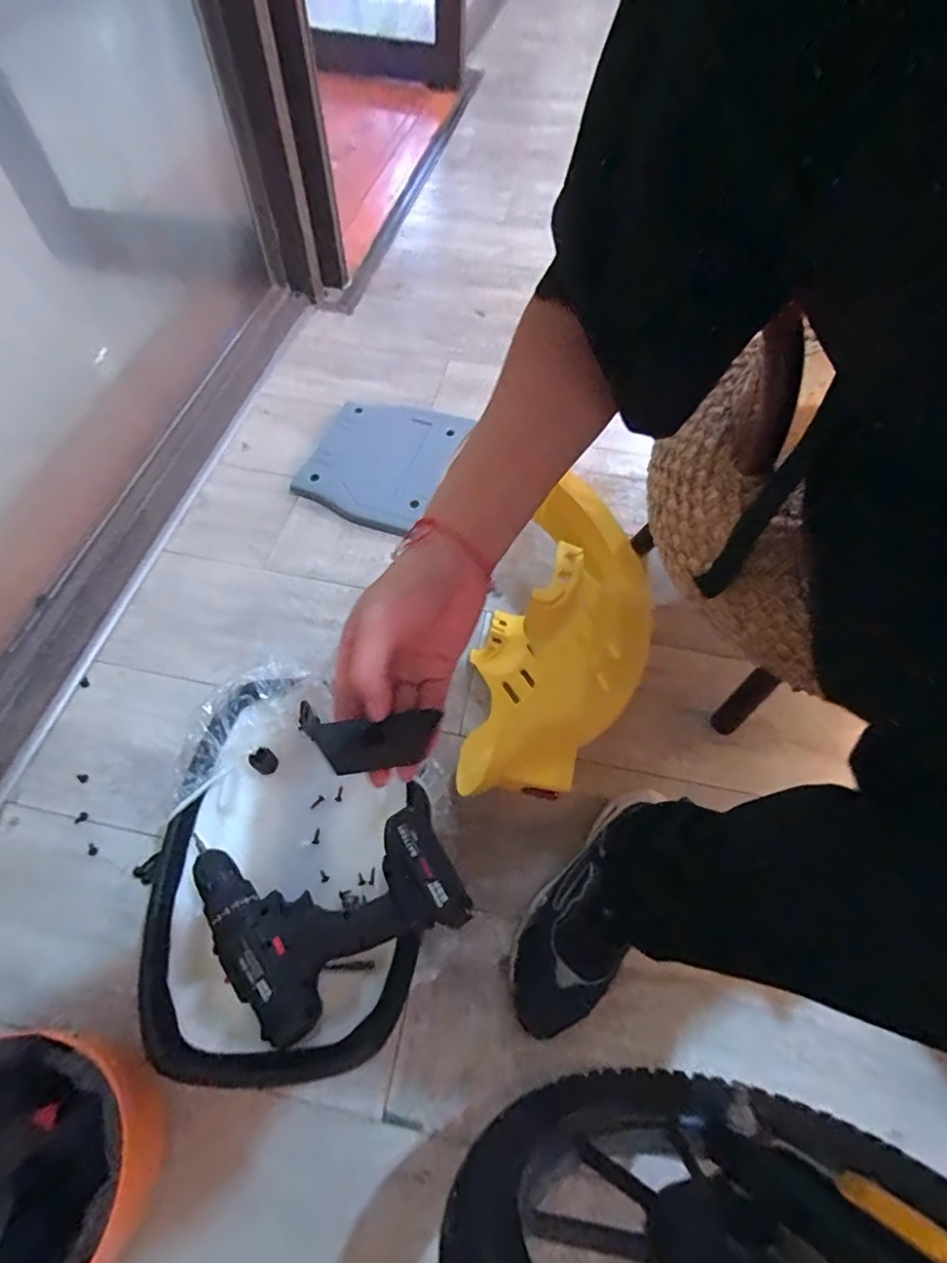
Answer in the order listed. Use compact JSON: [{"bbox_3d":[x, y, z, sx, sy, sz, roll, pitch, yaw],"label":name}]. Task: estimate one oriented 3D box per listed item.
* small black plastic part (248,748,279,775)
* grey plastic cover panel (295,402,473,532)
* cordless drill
[{"bbox_3d":[-0.228,0.142,0.599,0.024,0.006,0.030,-42,109,-26],"label":"small black plastic part"},{"bbox_3d":[-0.160,-0.307,0.959,0.225,0.030,0.275,20,60,10],"label":"grey plastic cover panel"},{"bbox_3d":[-0.132,0.231,0.500,0.205,0.095,0.182,-28,65,-17],"label":"cordless drill"}]

